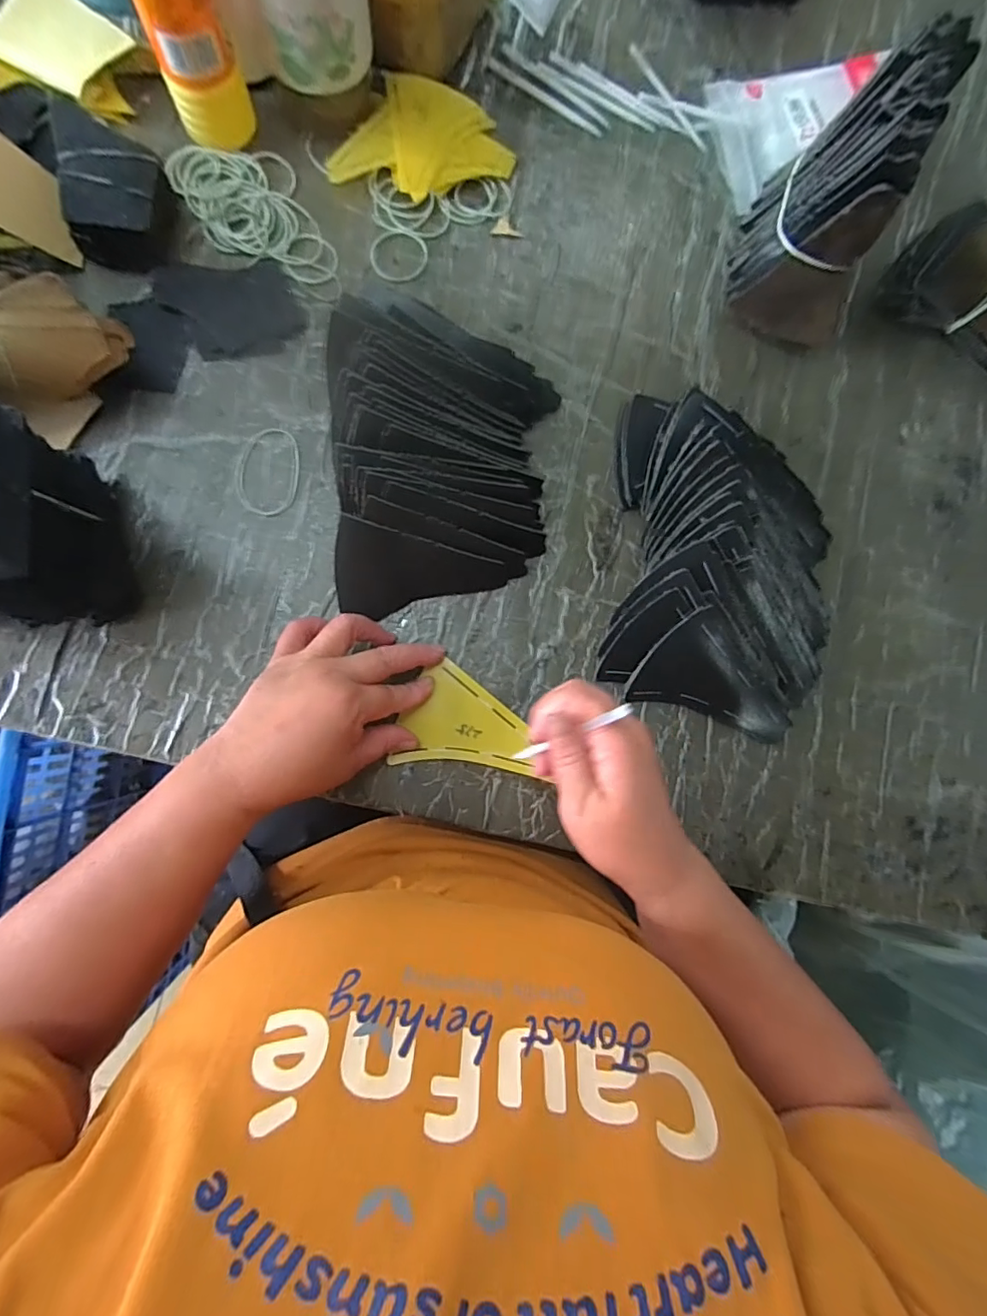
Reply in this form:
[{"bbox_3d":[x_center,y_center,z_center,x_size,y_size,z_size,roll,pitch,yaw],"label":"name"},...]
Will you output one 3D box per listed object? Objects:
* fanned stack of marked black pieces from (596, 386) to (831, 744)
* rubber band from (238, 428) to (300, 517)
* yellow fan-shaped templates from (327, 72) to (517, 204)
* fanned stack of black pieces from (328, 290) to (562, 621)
[{"bbox_3d":[0.181,-0.073,0.401,0.173,0.058,0.240,7,84,-4],"label":"fanned stack of marked black pieces"},{"bbox_3d":[-0.170,-0.141,0.403,0.044,0.004,0.069,8,84,-4],"label":"rubber band"},{"bbox_3d":[-0.052,-0.416,0.431,0.129,0.021,0.105,17,83,-3],"label":"yellow fan-shaped templates"},{"bbox_3d":[-0.031,-0.145,0.382,0.159,0.067,0.222,-1,85,-5],"label":"fanned stack of black pieces"}]

